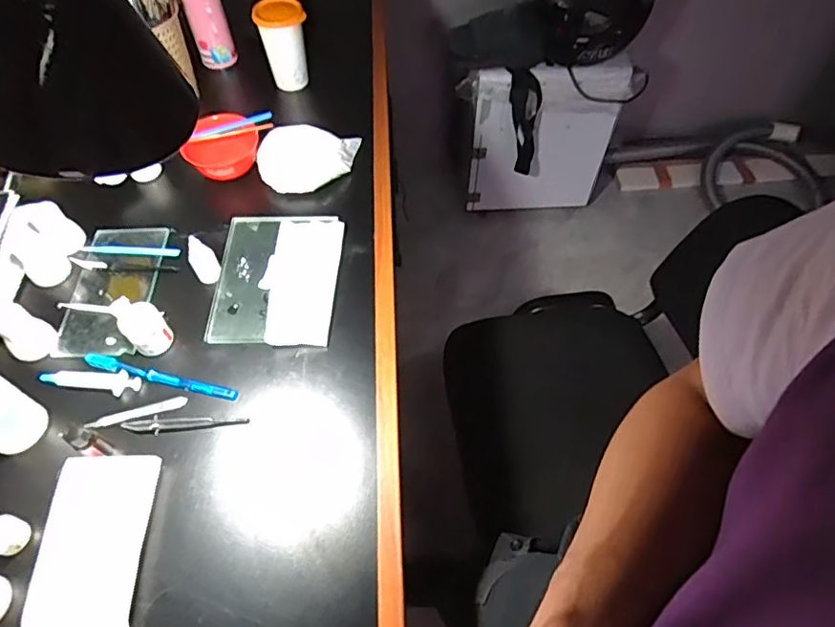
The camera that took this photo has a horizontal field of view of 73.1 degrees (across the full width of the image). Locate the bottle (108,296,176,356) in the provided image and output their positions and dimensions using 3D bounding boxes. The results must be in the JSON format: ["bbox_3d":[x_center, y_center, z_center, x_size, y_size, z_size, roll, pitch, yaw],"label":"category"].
[{"bbox_3d":[-0.324,0.014,0.666,0.048,0.067,0.045,0,57,0],"label":"bottle"}]

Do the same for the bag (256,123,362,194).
[{"bbox_3d":[-0.162,-0.232,0.844,0.153,0.045,0.097,-7,57,-5],"label":"bag"}]

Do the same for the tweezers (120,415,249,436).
[{"bbox_3d":[-0.262,0.124,0.635,0.137,0.004,0.018,-3,57,-2],"label":"tweezers"}]

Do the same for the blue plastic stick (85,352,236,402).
[{"bbox_3d":[-0.302,0.074,0.662,0.189,0.013,0.016,12,57,8],"label":"blue plastic stick"}]

